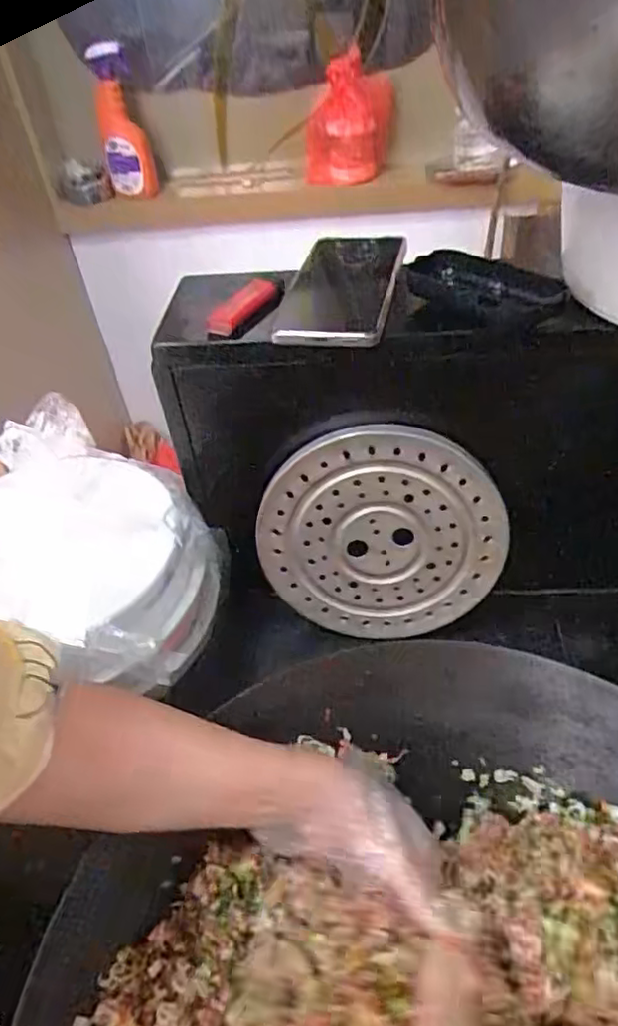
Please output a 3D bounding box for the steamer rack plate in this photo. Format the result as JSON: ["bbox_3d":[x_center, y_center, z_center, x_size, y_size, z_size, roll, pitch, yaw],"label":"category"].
[{"bbox_3d":[0.060,0.023,0.534,0.198,0.200,0.010,4,32,4],"label":"steamer rack plate"}]

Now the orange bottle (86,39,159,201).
[{"bbox_3d":[-0.398,-0.819,1.336,0.099,0.275,0.070,-14,45,-8],"label":"orange bottle"}]

